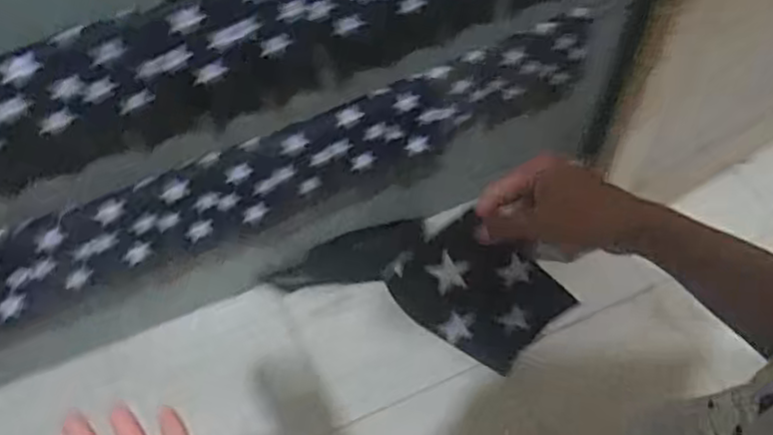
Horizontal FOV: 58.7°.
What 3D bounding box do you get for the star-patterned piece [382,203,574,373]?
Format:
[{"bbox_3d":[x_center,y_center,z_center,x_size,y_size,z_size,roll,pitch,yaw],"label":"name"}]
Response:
[{"bbox_3d":[0.077,0.062,0.581,0.103,0.163,0.021,-43,26,14],"label":"star-patterned piece"}]

